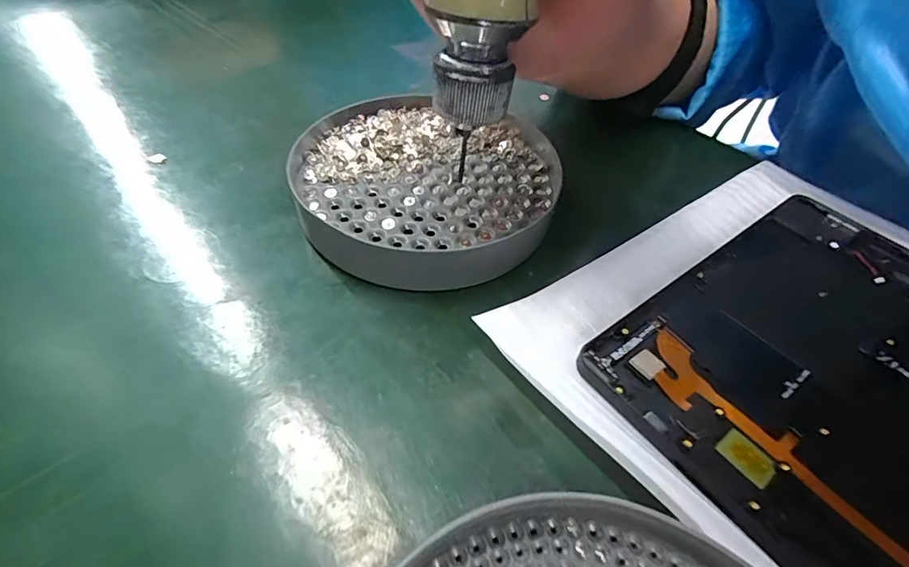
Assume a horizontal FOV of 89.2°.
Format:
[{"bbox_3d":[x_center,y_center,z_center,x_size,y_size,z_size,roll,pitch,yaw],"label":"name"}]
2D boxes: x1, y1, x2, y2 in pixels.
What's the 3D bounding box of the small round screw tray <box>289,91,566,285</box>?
[{"bbox_3d":[-0.014,-0.045,0.205,0.112,0.022,0.110,0,52,0],"label":"small round screw tray"}]

